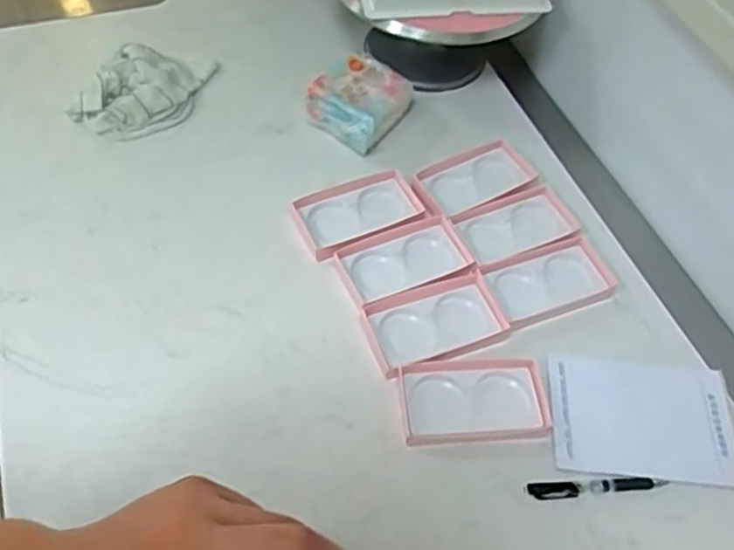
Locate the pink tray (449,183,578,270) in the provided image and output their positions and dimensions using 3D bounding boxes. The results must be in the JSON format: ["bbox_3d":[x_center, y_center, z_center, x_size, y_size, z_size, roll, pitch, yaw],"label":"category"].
[{"bbox_3d":[0.180,-0.061,0.858,0.136,0.029,0.076,-18,59,-17],"label":"pink tray"}]

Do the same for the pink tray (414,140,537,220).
[{"bbox_3d":[0.144,-0.123,0.900,0.157,0.021,0.084,-22,60,-19],"label":"pink tray"}]

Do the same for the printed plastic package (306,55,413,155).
[{"bbox_3d":[-0.011,-0.238,0.942,0.107,0.043,0.125,32,58,16],"label":"printed plastic package"}]

